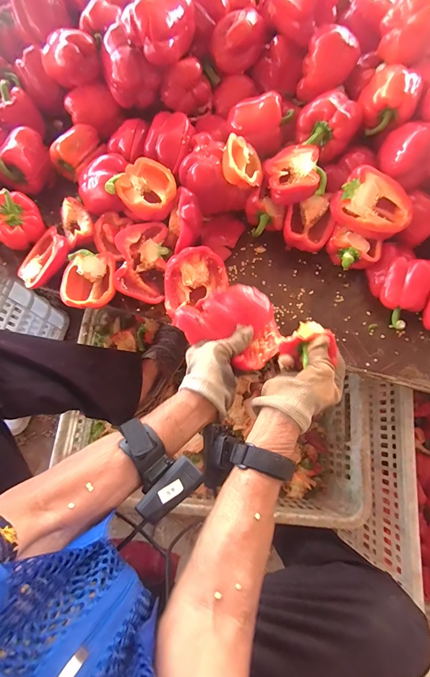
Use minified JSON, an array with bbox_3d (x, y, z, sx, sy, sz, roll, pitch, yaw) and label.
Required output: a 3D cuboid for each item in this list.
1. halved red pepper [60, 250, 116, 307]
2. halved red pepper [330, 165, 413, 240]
[{"bbox_3d":[-0.196,-0.090,0.505,0.075,0.047,0.085,-3,76,-1],"label":"halved red pepper"},{"bbox_3d":[0.239,-0.203,0.494,0.109,0.046,0.082,28,105,-7],"label":"halved red pepper"}]

